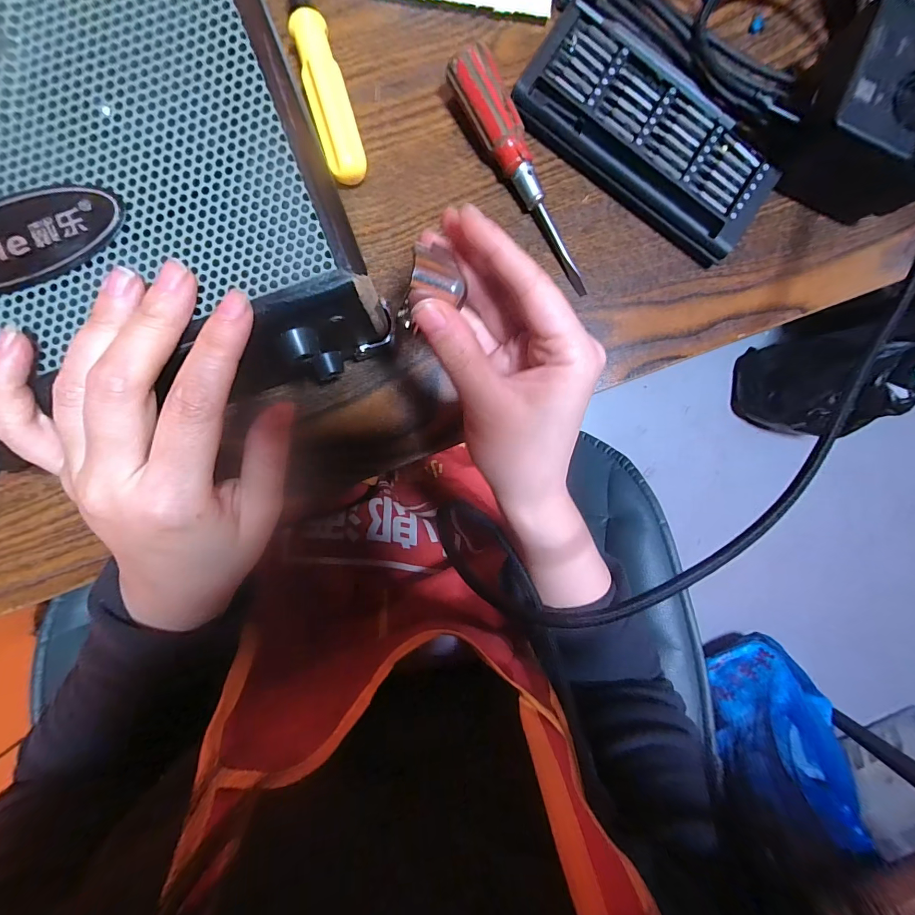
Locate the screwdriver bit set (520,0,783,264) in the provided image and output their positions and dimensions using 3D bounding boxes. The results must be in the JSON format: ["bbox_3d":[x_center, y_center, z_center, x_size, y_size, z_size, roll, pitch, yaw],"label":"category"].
[{"bbox_3d":[0.111,-0.187,0.233,0.152,0.019,0.065,35,91,-7],"label":"screwdriver bit set"}]

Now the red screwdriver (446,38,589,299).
[{"bbox_3d":[0.039,-0.158,0.230,0.021,0.023,0.136,-32,97,-2],"label":"red screwdriver"}]

